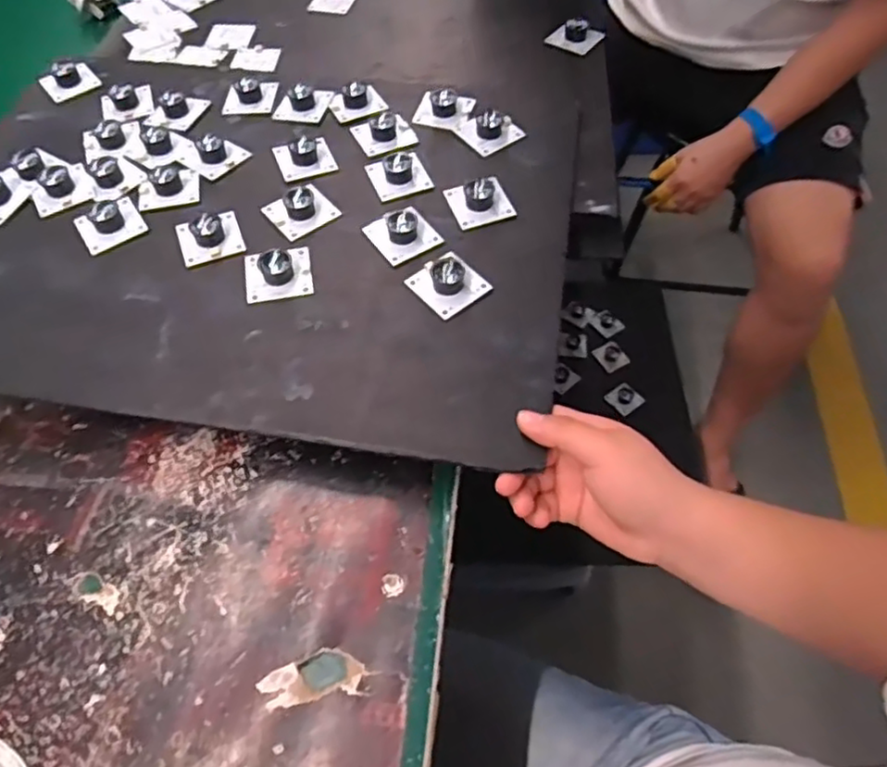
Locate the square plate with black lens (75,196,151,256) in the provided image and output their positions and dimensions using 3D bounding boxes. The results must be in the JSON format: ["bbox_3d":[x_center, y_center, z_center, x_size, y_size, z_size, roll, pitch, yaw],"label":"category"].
[{"bbox_3d":[-0.245,-0.120,0.475,0.043,0.017,0.041,-30,59,-17],"label":"square plate with black lens"}]

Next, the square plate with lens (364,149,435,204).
[{"bbox_3d":[-0.035,-0.166,0.496,0.043,0.017,0.050,-19,57,-11],"label":"square plate with lens"}]

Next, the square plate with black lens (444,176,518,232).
[{"bbox_3d":[0.027,-0.137,0.478,0.043,0.013,0.042,-17,56,-9],"label":"square plate with black lens"}]

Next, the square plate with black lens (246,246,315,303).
[{"bbox_3d":[-0.113,-0.080,0.440,0.044,0.020,0.041,-11,56,-5],"label":"square plate with black lens"}]

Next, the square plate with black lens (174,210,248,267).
[{"bbox_3d":[-0.168,-0.110,0.463,0.043,0.015,0.050,-20,57,-11],"label":"square plate with black lens"}]

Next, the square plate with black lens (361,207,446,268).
[{"bbox_3d":[-0.030,-0.110,0.461,0.042,0.014,0.047,-29,59,-17],"label":"square plate with black lens"}]

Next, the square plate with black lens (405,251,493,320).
[{"bbox_3d":[0.003,-0.071,0.432,0.042,0.019,0.044,-34,60,-19],"label":"square plate with black lens"}]

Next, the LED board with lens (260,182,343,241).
[{"bbox_3d":[-0.105,-0.132,0.473,0.045,0.018,0.043,-34,60,-19],"label":"LED board with lens"}]

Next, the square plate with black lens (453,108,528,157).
[{"bbox_3d":[0.038,-0.209,0.525,0.046,0.015,0.042,-30,59,-17],"label":"square plate with black lens"}]

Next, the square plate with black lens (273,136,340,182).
[{"bbox_3d":[-0.109,-0.180,0.509,0.042,0.014,0.042,-21,57,-12],"label":"square plate with black lens"}]

